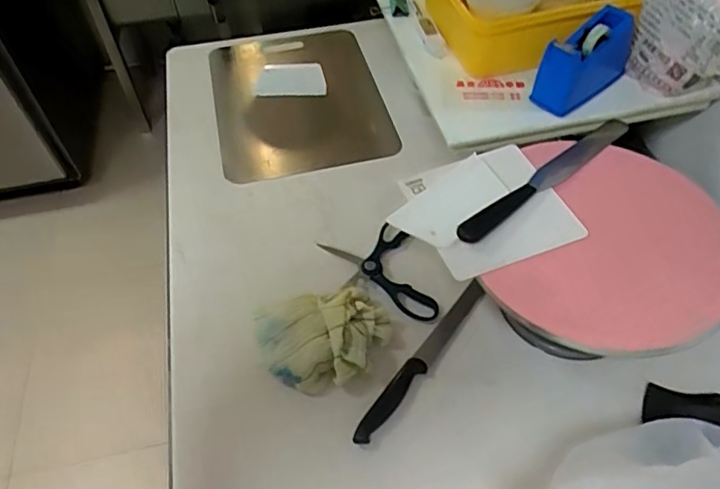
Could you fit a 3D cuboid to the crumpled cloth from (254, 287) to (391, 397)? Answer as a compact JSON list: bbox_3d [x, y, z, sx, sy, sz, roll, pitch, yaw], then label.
[{"bbox_3d":[-0.041,0.109,0.671,0.153,0.036,0.120,-20,54,-13],"label":"crumpled cloth"}]

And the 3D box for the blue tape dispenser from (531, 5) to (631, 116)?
[{"bbox_3d":[0.297,-0.238,0.727,0.138,0.093,0.054,-32,57,-21],"label":"blue tape dispenser"}]

